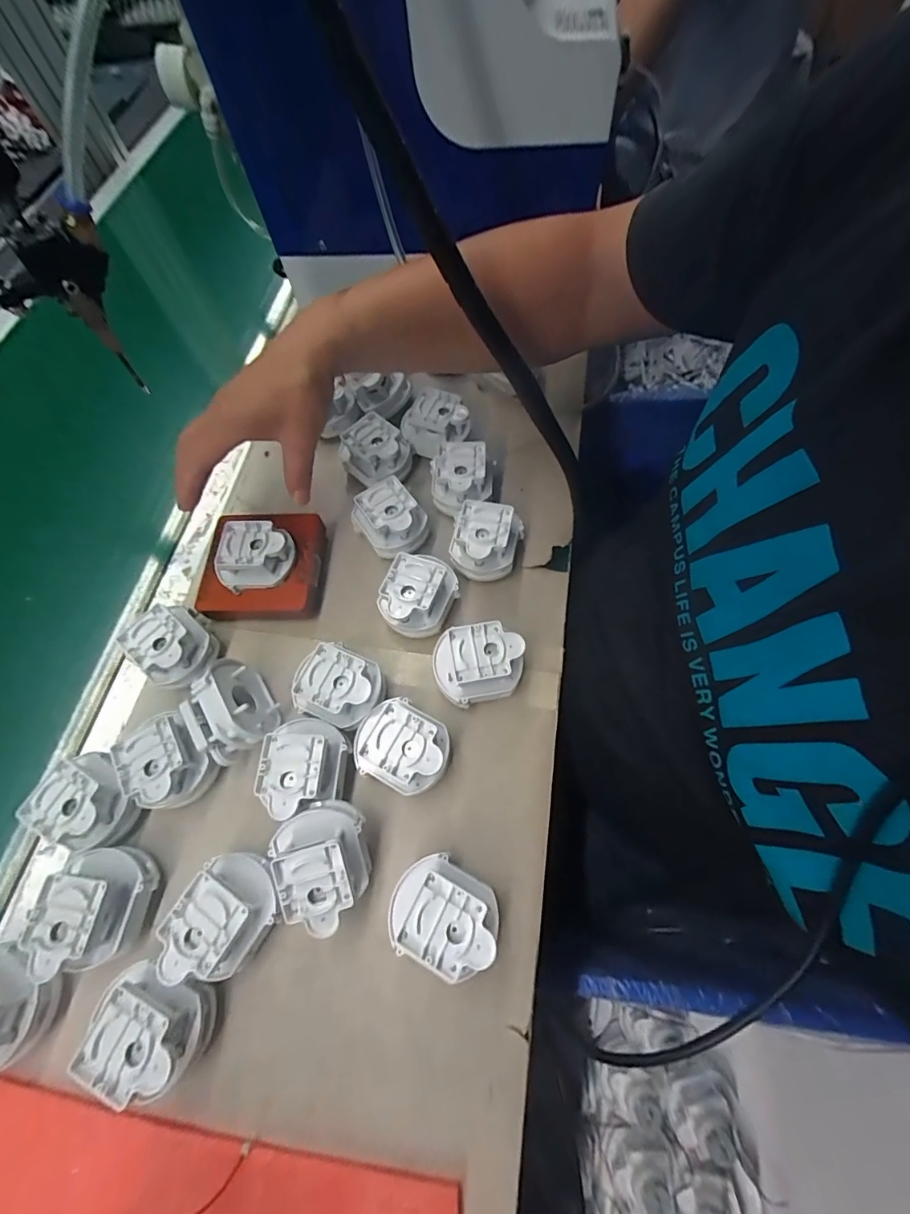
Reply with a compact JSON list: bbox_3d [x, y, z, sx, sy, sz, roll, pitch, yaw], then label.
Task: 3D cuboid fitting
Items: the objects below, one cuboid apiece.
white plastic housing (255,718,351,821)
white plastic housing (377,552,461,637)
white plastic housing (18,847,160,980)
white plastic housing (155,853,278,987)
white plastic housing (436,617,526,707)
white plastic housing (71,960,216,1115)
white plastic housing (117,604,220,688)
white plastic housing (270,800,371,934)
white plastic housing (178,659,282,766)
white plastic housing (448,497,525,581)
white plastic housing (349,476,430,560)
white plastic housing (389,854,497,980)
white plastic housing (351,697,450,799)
[{"bbox_3d":[-0.111,0.122,0.349,0.058,0.050,0.068,3,66,7],"label":"white plastic housing"},{"bbox_3d":[-0.033,-0.008,0.403,0.058,0.050,0.066,28,72,16],"label":"white plastic housing"},{"bbox_3d":[-0.242,0.204,0.319,0.057,0.048,0.068,2,66,6],"label":"white plastic housing"},{"bbox_3d":[-0.152,0.207,0.313,0.056,0.048,0.067,26,71,16],"label":"white plastic housing"},{"bbox_3d":[0.019,0.045,0.375,0.070,0.052,0.062,-14,66,-1],"label":"white plastic housing"},{"bbox_3d":[-0.187,0.256,0.291,0.069,0.045,0.061,18,69,13],"label":"white plastic housing"},{"bbox_3d":[-0.236,0.034,0.396,0.052,0.052,0.058,-43,69,-13],"label":"white plastic housing"},{"bbox_3d":[-0.091,0.174,0.314,0.063,0.043,0.075,-5,90,-4],"label":"white plastic housing"},{"bbox_3d":[-0.176,0.081,0.364,0.054,0.063,0.068,-36,68,-10],"label":"white plastic housing"},{"bbox_3d":[0.028,-0.059,0.423,0.061,0.053,0.069,9,67,9],"label":"white plastic housing"},{"bbox_3d":[-0.057,-0.077,0.436,0.059,0.053,0.069,-34,68,-10],"label":"white plastic housing"},{"bbox_3d":[-0.006,0.201,0.305,0.071,0.050,0.058,30,72,17],"label":"white plastic housing"},{"bbox_3d":[-0.038,0.106,0.352,0.070,0.051,0.058,31,72,17],"label":"white plastic housing"}]

